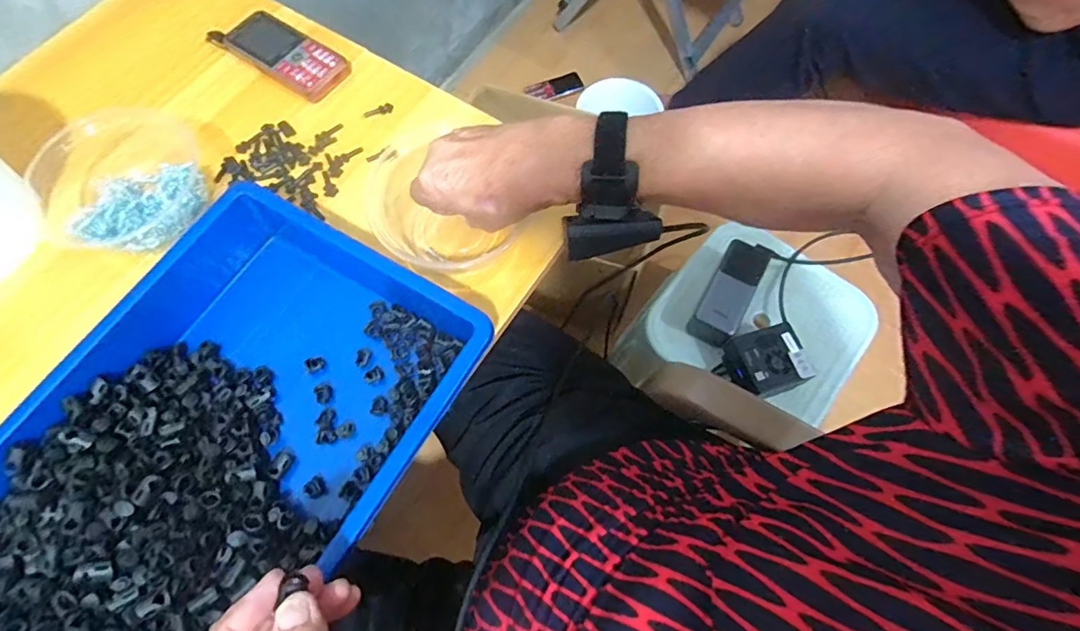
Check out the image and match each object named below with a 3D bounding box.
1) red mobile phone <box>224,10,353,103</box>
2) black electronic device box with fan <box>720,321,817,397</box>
[{"bbox_3d":[-0.260,-0.268,0.541,0.128,0.017,0.061,32,71,12],"label":"red mobile phone"},{"bbox_3d":[0.274,0.057,0.635,0.082,0.046,0.077,-15,69,-6],"label":"black electronic device box with fan"}]

